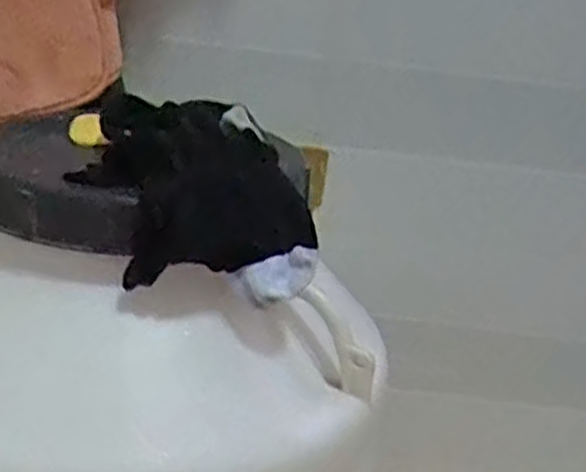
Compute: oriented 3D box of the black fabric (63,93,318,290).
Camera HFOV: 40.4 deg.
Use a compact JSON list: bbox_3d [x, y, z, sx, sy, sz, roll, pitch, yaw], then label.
[{"bbox_3d":[-0.087,-0.051,0.630,0.167,0.101,0.180,-1,20,-20],"label":"black fabric"}]

